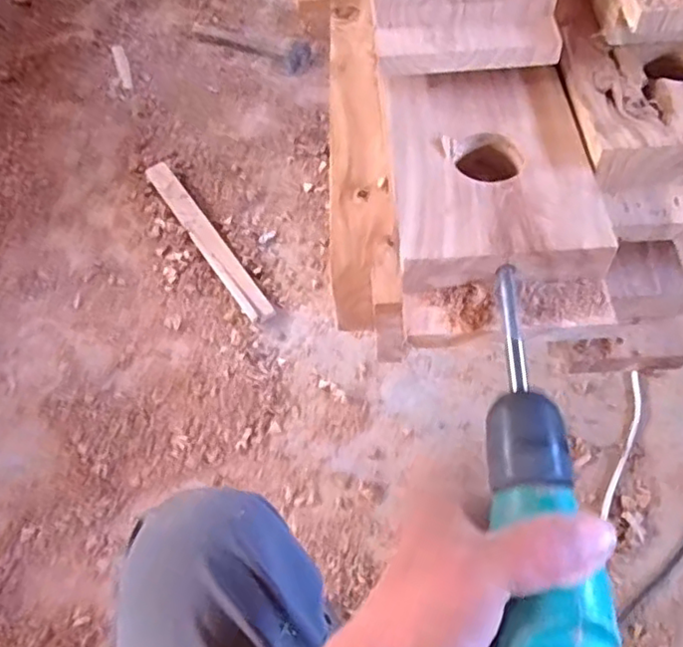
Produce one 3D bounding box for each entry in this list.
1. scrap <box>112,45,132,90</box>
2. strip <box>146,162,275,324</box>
[{"bbox_3d":[-0.535,-0.630,1.593,0.029,0.012,0.171,-20,58,-8],"label":"scrap"},{"bbox_3d":[-0.260,-0.166,1.219,0.046,0.027,0.450,-31,60,-15],"label":"strip"}]

